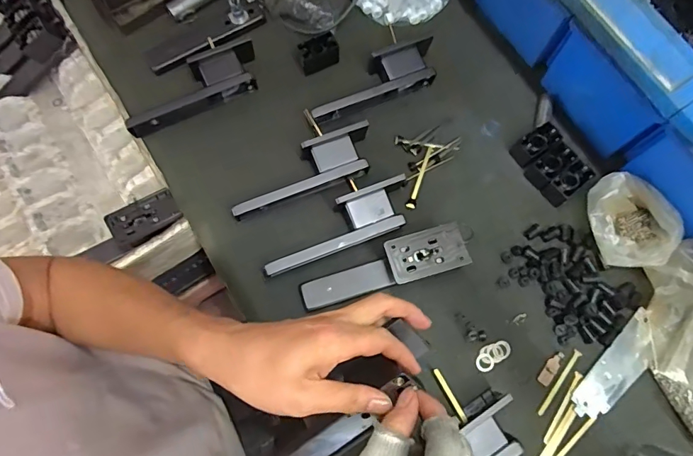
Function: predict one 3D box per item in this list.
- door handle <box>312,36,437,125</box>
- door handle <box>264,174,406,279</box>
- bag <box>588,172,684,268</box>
[{"bbox_3d":[0.034,-0.187,0.566,0.180,0.047,0.058,-26,75,-6],"label":"door handle"},{"bbox_3d":[-0.008,0.003,0.502,0.183,0.048,0.054,-25,75,-5],"label":"door handle"},{"bbox_3d":[0.319,-0.008,0.494,0.085,0.047,0.107,-21,74,-4],"label":"bag"}]

